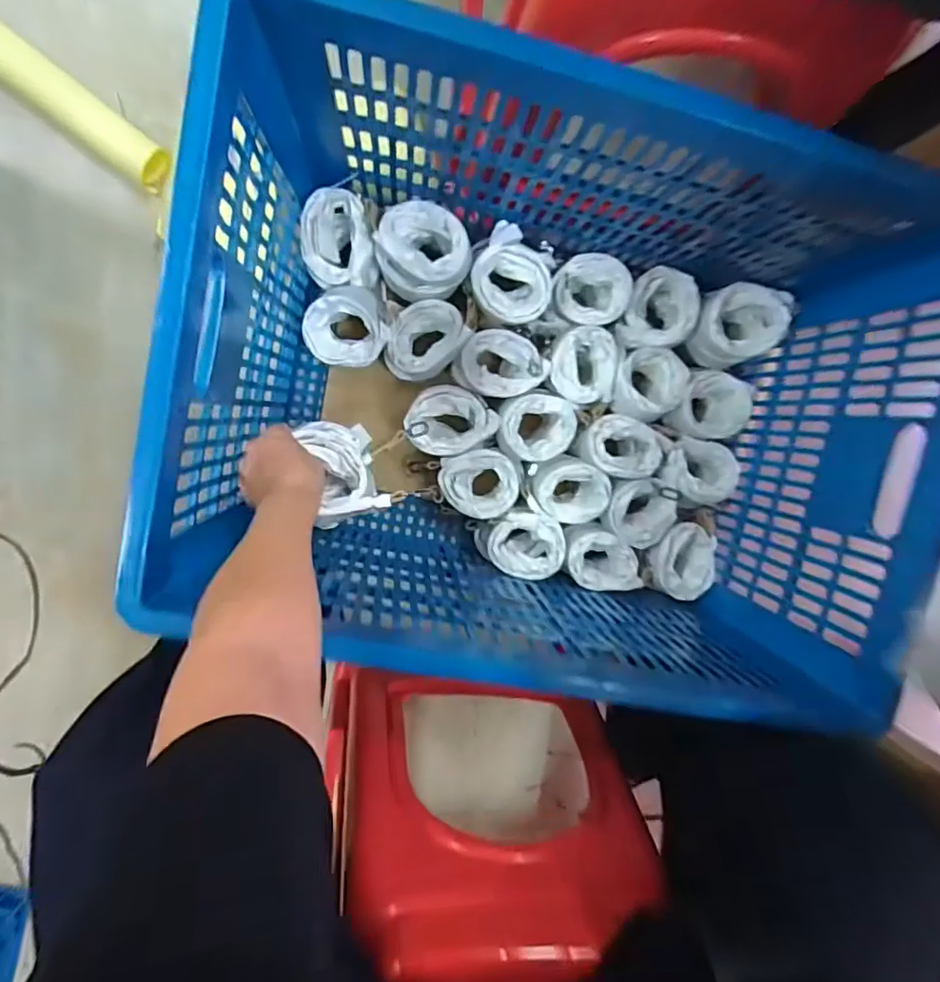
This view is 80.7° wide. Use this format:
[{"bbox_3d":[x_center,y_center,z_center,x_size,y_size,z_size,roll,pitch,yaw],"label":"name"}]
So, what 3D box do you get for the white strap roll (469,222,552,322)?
[{"bbox_3d":[0.045,-0.261,0.686,0.087,0.053,0.112,-29,99,1],"label":"white strap roll"}]

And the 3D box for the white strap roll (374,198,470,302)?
[{"bbox_3d":[-0.056,-0.286,0.662,0.107,0.075,0.096,-9,99,-2],"label":"white strap roll"}]

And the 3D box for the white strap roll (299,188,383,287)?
[{"bbox_3d":[-0.161,-0.305,0.688,0.085,0.080,0.100,-3,99,-3],"label":"white strap roll"}]

